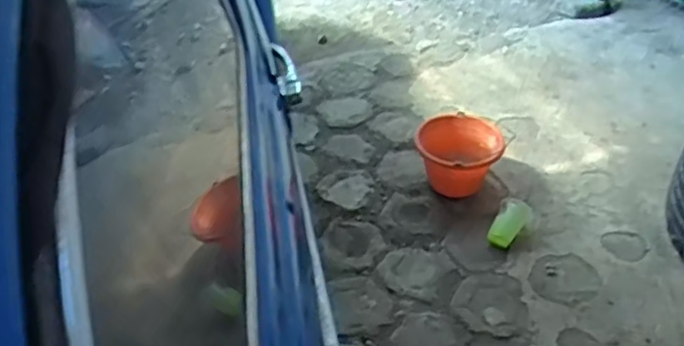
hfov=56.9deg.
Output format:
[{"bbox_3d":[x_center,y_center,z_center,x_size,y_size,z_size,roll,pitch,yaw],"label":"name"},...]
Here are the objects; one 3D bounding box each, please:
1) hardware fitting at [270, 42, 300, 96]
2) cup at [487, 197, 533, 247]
[{"bbox_3d":[-0.086,-0.160,0.958,0.035,0.025,0.120,-8,41,-8],"label":"hardware fitting"},{"bbox_3d":[0.460,0.145,1.730,0.089,0.073,0.150,18,44,22],"label":"cup"}]

